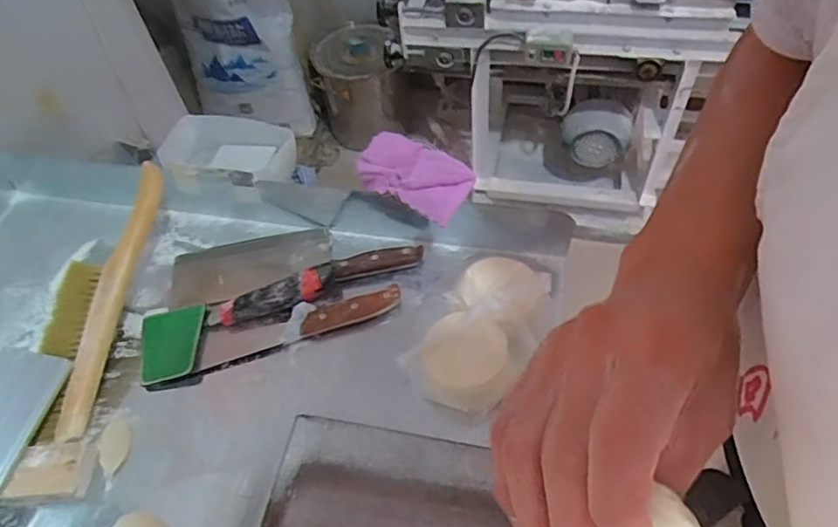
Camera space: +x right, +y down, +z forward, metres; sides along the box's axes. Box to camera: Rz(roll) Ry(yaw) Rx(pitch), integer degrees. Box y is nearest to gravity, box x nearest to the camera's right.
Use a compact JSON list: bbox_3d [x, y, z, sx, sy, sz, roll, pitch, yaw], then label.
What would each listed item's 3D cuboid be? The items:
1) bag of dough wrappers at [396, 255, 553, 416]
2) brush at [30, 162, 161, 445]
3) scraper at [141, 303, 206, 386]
[{"bbox_3d":[0.072,0.071,0.629,0.105,0.064,0.182,24,60,19],"label":"bag of dough wrappers"},{"bbox_3d":[-0.374,0.036,0.667,0.095,0.030,0.320,13,78,13],"label":"brush"},{"bbox_3d":[-0.292,0.092,0.687,0.078,0.010,0.094,-15,55,-6],"label":"scraper"}]

